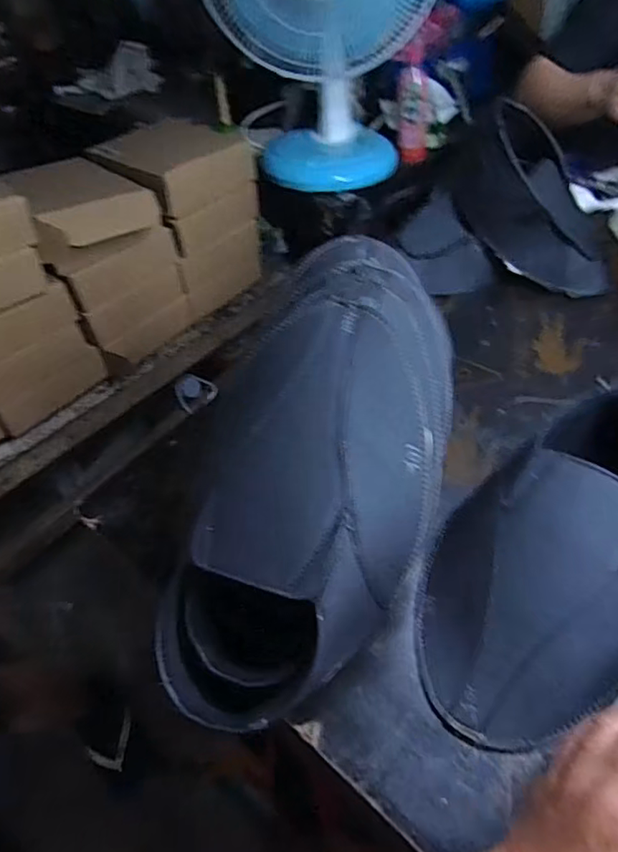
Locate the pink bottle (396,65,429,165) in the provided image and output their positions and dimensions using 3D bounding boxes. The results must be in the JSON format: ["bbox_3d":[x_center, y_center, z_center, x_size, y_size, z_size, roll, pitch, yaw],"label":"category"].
[{"bbox_3d":[0.216,-0.643,1.152,0.066,0.168,0.055,4,48,10],"label":"pink bottle"}]

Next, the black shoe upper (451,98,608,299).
[{"bbox_3d":[0.282,-0.272,0.700,0.117,0.259,0.084,-43,11,-27],"label":"black shoe upper"}]

